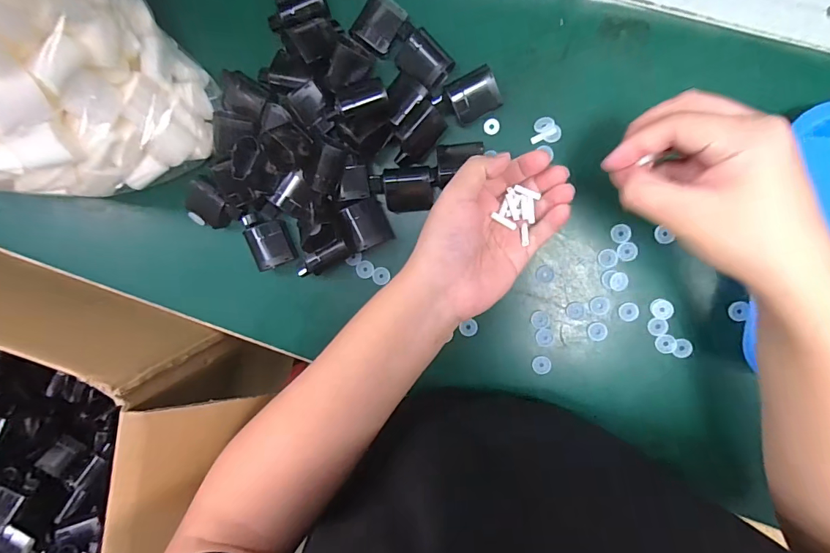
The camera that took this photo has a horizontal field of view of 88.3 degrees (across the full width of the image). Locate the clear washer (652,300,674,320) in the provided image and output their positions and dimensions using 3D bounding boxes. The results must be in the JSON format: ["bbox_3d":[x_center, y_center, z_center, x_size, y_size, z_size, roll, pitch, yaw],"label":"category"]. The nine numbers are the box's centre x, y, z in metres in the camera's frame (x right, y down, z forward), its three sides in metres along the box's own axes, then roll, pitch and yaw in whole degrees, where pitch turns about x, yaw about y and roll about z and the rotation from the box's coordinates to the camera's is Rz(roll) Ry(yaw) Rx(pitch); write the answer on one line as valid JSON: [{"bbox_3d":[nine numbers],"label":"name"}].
[{"bbox_3d":[0.222,0.030,0.383,0.016,0.006,0.018,-14,94,9],"label":"clear washer"}]

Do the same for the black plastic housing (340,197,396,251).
[{"bbox_3d":[-0.045,-0.049,0.403,0.036,0.022,0.042,-24,92,10],"label":"black plastic housing"}]

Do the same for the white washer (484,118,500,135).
[{"bbox_3d":[0.070,-0.136,0.388,0.014,0.004,0.014,-8,92,9],"label":"white washer"}]

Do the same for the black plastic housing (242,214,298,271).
[{"bbox_3d":[-0.142,-0.038,0.415,0.038,0.016,0.057,-24,92,10],"label":"black plastic housing"}]

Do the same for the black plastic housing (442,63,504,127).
[{"bbox_3d":[0.050,-0.157,0.375,0.049,0.024,0.036,-20,93,9],"label":"black plastic housing"}]

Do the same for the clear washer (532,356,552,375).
[{"bbox_3d":[0.119,0.084,0.402,0.018,0.004,0.017,1,96,8],"label":"clear washer"}]

